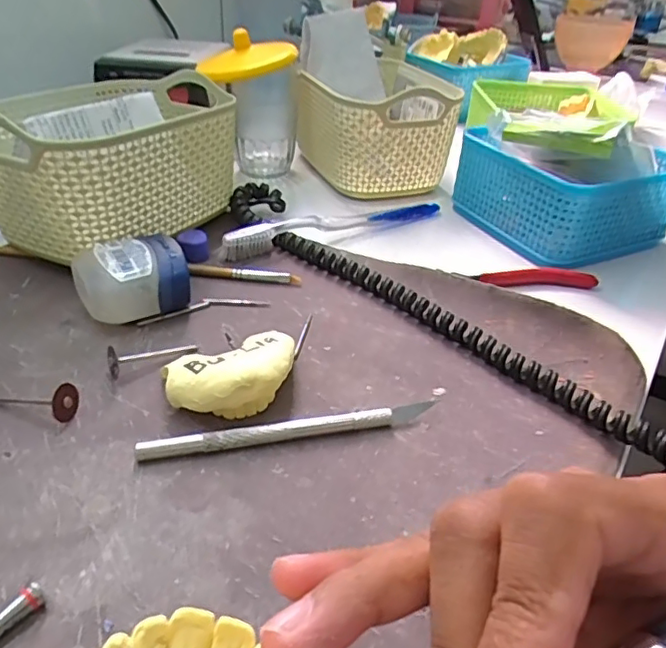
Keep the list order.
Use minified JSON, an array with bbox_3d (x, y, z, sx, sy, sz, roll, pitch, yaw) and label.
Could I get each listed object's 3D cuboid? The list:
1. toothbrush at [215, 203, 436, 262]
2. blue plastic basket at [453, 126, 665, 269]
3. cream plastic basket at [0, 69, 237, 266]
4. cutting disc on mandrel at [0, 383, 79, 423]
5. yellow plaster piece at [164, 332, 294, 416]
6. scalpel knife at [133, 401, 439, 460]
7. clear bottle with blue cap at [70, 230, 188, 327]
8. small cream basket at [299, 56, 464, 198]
[{"bbox_3d":[0.004,-0.076,0.432,0.187,0.019,0.011,-17,41,-27],"label":"toothbrush"},{"bbox_3d":[0.186,-0.107,0.455,0.132,0.064,0.118,-14,40,-24],"label":"blue plastic basket"},{"bbox_3d":[-0.148,-0.111,0.405,0.117,0.089,0.170,20,39,20],"label":"cream plastic basket"},{"bbox_3d":[-0.143,0.036,0.271,0.047,0.015,0.014,1,34,17],"label":"cutting disc on mandrel"},{"bbox_3d":[-0.046,0.027,0.277,0.063,0.027,0.040,-11,39,-20],"label":"yellow plaster piece"},{"bbox_3d":[-0.018,0.049,0.263,0.134,0.009,0.007,-7,37,-15],"label":"scalpel knife"},{"bbox_3d":[-0.117,-0.026,0.336,0.060,0.036,0.050,-12,39,-21],"label":"clear bottle with blue cap"},{"bbox_3d":[0.031,-0.184,0.529,0.122,0.087,0.170,-2,36,-8],"label":"small cream basket"}]

